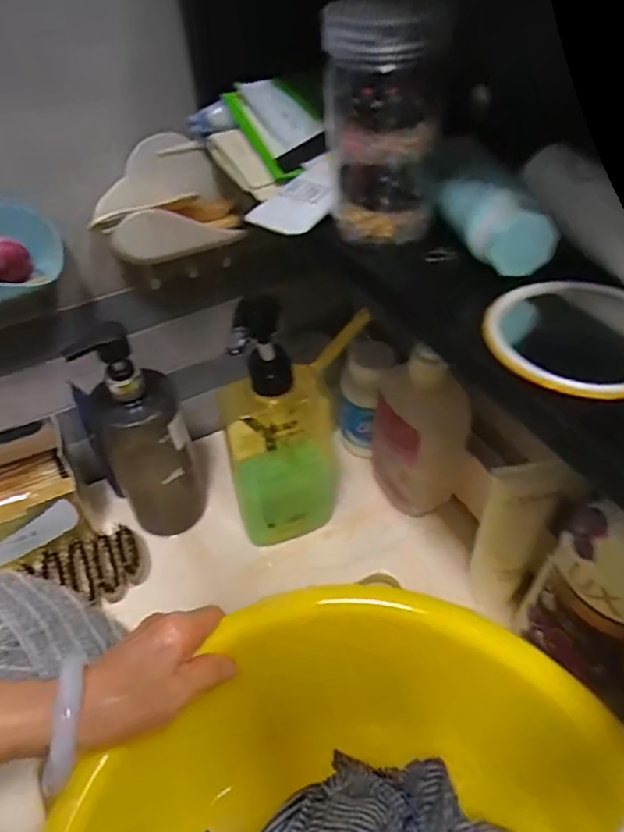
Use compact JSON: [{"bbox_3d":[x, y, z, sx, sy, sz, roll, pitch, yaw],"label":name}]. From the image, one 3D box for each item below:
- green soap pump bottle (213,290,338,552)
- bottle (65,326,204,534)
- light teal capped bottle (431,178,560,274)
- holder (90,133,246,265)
[{"bbox_3d":[-0.027,0.025,0.456,0.085,0.220,0.048,-11,44,-8],"label":"green soap pump bottle"},{"bbox_3d":[-0.138,0.010,0.453,0.065,0.184,0.055,-16,45,-13],"label":"bottle"},{"bbox_3d":[0.080,-0.090,0.254,0.024,0.026,0.062,-15,45,-12],"label":"light teal capped bottle"},{"bbox_3d":[-0.112,-0.157,0.417,0.097,0.081,0.044,-24,48,-21],"label":"holder"}]

